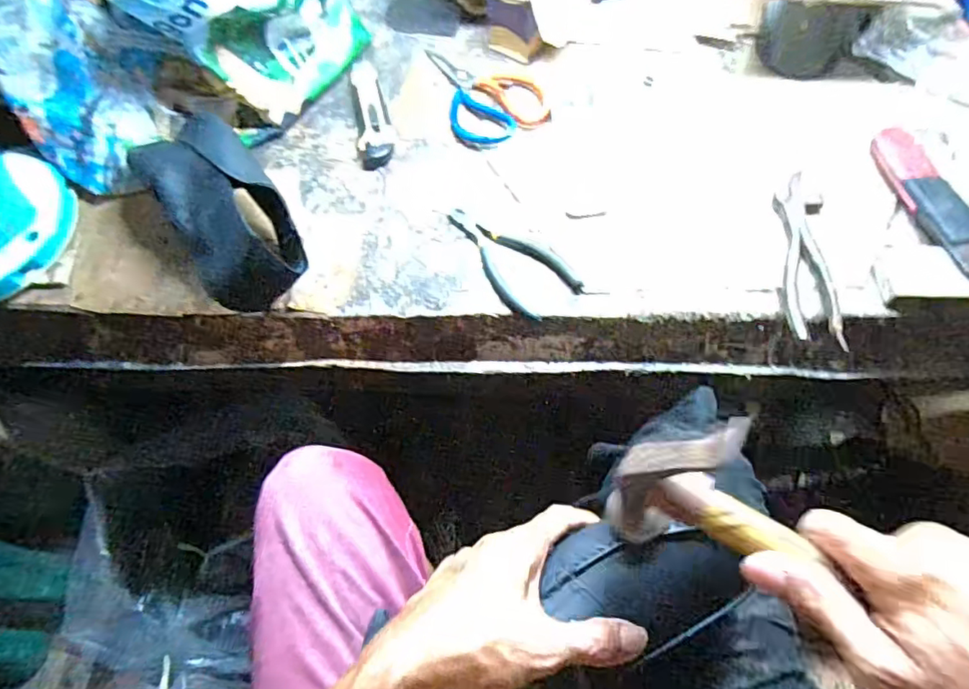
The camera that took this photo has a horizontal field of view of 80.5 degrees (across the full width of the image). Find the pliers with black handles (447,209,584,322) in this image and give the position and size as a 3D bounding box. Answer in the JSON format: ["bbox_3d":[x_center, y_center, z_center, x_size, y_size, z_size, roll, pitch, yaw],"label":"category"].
[{"bbox_3d":[0.017,-0.082,0.540,0.066,0.012,0.150,-42,70,-15],"label":"pliers with black handles"}]

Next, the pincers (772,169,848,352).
[{"bbox_3d":[0.285,-0.081,0.512,0.043,0.017,0.181,4,65,5],"label":"pincers"}]

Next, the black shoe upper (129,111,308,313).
[{"bbox_3d":[-0.252,-0.138,0.539,0.099,0.074,0.216,-33,81,-12],"label":"black shoe upper"}]

